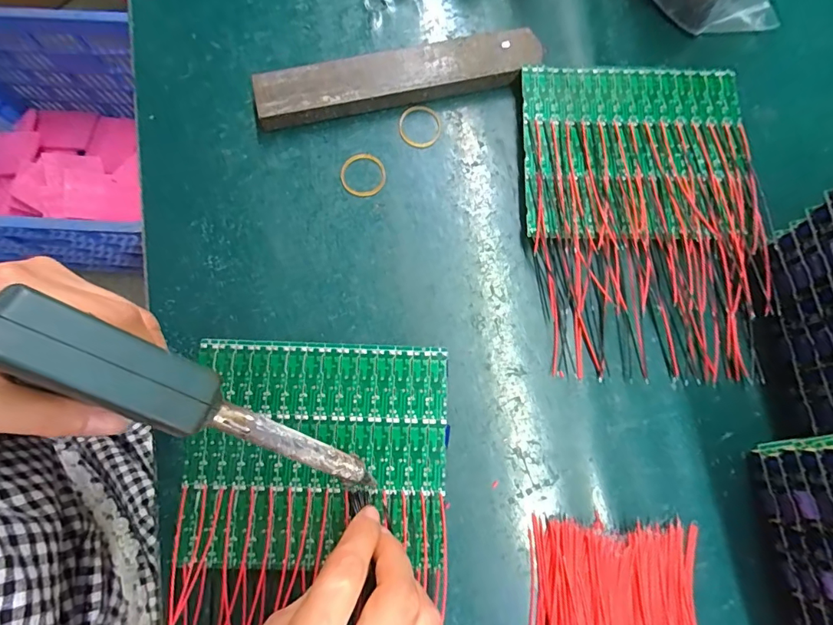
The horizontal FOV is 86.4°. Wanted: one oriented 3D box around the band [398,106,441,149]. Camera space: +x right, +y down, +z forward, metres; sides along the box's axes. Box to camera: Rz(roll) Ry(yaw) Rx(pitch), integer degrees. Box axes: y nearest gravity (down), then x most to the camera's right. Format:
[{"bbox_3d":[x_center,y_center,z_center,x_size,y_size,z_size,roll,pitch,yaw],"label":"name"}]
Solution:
[{"bbox_3d":[0.002,-0.133,0.317,0.030,0.004,0.032,0,78,1],"label":"band"}]

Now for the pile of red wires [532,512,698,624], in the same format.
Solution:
[{"bbox_3d":[0.116,0.179,0.248,0.102,0.008,0.112,7,78,3],"label":"pile of red wires"}]

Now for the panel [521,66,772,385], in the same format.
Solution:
[{"bbox_3d":[0.147,-0.063,0.295,0.147,0.018,0.210,1,78,1],"label":"panel"}]

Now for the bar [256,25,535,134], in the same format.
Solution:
[{"bbox_3d":[-0.013,-0.165,0.313,0.197,0.018,0.035,-11,78,-1],"label":"bar"}]

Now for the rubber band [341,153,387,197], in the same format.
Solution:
[{"bbox_3d":[-0.037,-0.096,0.307,0.031,0.004,0.032,0,78,1],"label":"rubber band"}]

